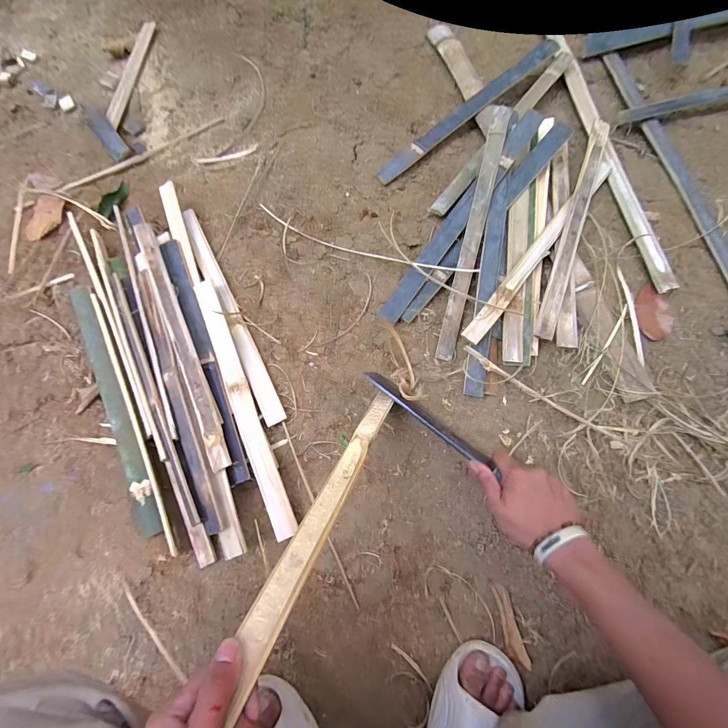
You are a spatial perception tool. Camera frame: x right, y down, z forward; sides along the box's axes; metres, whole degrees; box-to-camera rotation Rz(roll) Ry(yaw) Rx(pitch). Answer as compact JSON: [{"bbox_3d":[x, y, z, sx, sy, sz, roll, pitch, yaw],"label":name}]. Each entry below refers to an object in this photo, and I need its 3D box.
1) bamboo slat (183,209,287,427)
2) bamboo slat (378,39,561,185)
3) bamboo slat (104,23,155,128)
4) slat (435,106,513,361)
[{"bbox_3d":[-0.214,-0.082,0.536,0.030,0.009,0.383,-21,78,-28],"label":"bamboo slat"},{"bbox_3d":[0.190,-0.456,0.604,0.409,0.013,0.034,-39,77,-3],"label":"bamboo slat"},{"bbox_3d":[-0.460,-0.574,0.665,0.031,0.011,0.261,7,79,3],"label":"bamboo slat"},{"bbox_3d":[0.170,-0.201,0.521,0.029,0.013,0.394,14,89,5],"label":"slat"}]

